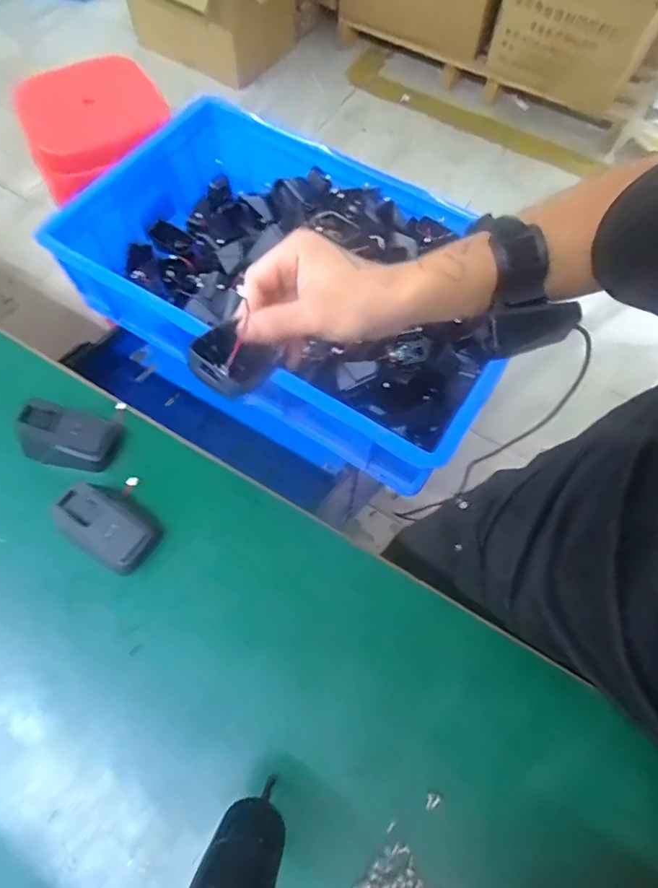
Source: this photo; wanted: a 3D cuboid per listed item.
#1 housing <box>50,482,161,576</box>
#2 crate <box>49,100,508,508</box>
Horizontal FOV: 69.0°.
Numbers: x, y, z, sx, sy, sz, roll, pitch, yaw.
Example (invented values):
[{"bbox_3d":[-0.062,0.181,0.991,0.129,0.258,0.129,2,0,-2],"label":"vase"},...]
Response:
[{"bbox_3d":[-0.153,0.056,0.333,0.056,0.041,0.044,33,68,13],"label":"housing"},{"bbox_3d":[-0.059,-0.252,0.738,0.635,0.166,0.377,30,68,12],"label":"crate"}]

